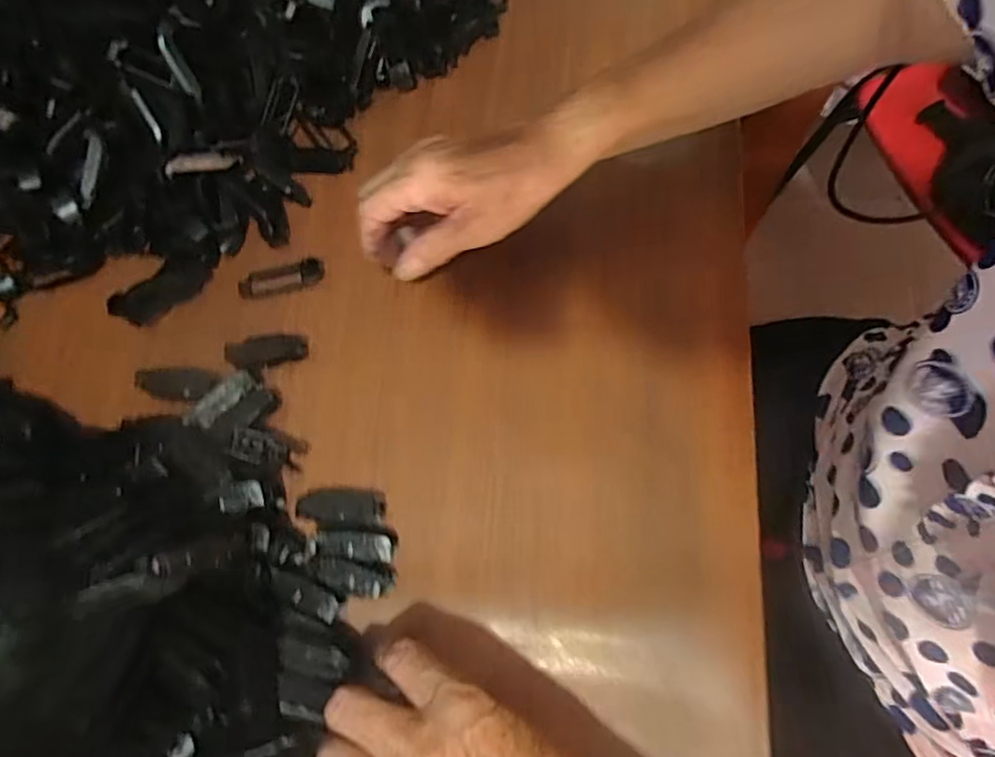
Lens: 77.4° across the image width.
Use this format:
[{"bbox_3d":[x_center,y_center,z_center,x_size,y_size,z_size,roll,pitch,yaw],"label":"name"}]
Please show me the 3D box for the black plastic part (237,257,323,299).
[{"bbox_3d":[-0.146,-0.068,0.418,0.057,0.004,0.019,-15,70,-4],"label":"black plastic part"}]

